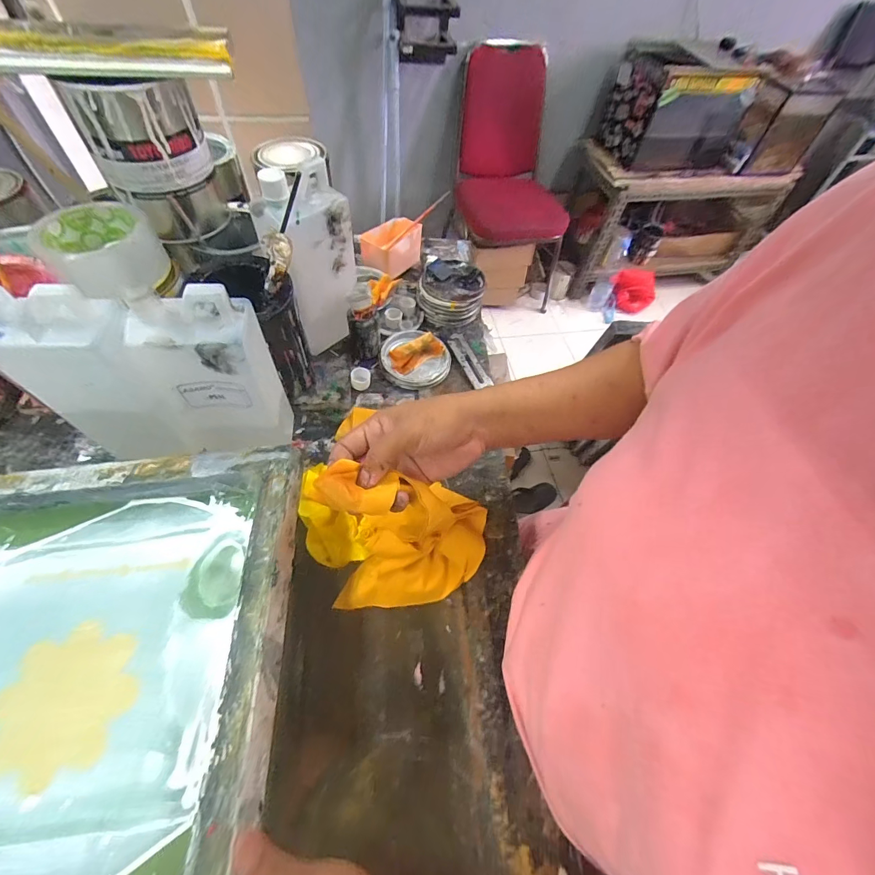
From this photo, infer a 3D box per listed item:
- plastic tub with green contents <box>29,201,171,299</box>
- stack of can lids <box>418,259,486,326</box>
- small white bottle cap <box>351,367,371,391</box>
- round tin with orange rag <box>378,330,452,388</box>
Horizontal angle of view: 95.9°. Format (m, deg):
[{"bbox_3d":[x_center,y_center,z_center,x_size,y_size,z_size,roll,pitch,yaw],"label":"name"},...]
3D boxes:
[{"bbox_3d":[-0.316,-0.175,0.377,0.093,0.047,0.093,-29,64,-22],"label":"plastic tub with green contents"},{"bbox_3d":[0.023,-0.235,0.636,0.101,0.045,0.107,17,57,6],"label":"stack of can lids"},{"bbox_3d":[-0.106,-0.084,0.544,0.027,0.017,0.027,3,57,-4],"label":"small white bottle cap"},{"bbox_3d":[-0.032,-0.113,0.572,0.097,0.026,0.097,3,57,-4],"label":"round tin with orange rag"}]

